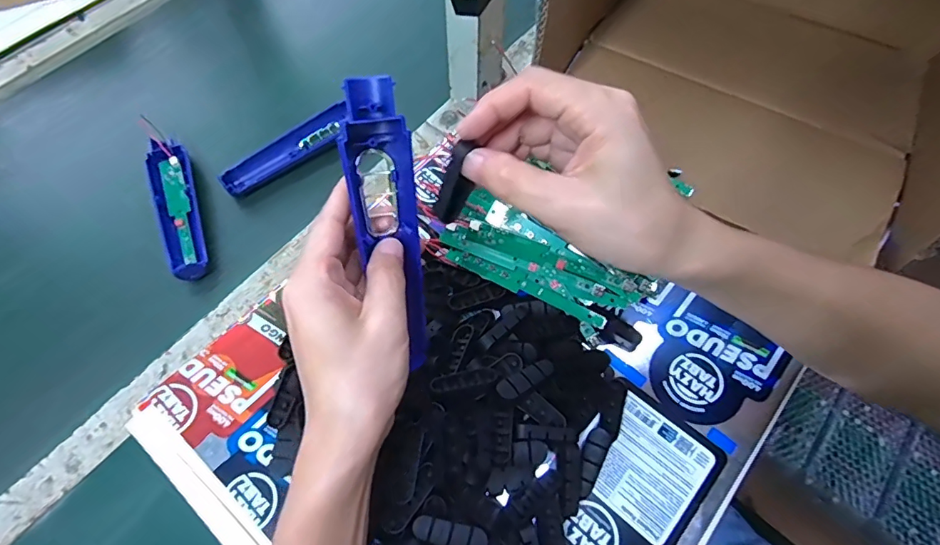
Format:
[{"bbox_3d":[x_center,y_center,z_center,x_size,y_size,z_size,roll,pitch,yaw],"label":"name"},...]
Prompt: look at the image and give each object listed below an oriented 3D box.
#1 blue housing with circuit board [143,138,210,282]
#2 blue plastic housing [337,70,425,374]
[{"bbox_3d":[-0.286,-0.064,0.478,0.038,0.015,0.162,-19,66,-11],"label":"blue housing with circuit board"},{"bbox_3d":[-0.046,-0.023,0.293,0.040,0.172,0.020,-12,20,-8],"label":"blue plastic housing"}]

